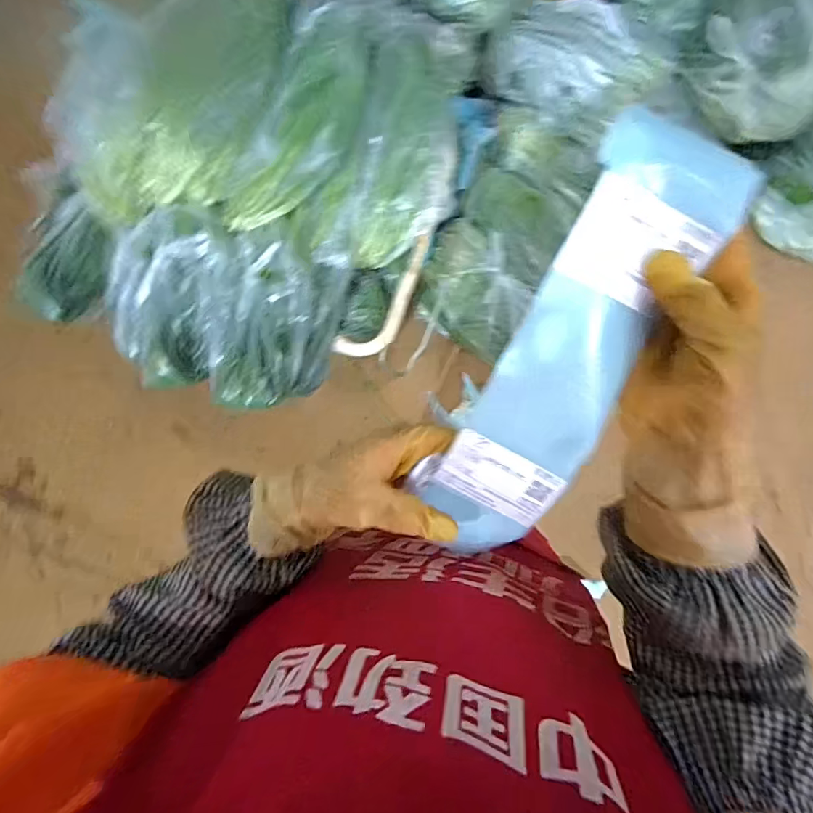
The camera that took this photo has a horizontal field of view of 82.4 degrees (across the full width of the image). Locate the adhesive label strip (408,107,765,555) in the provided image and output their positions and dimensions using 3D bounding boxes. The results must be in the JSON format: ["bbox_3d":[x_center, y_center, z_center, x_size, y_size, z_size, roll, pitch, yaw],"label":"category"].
[{"bbox_3d":[0.087,-0.016,0.276,0.079,0.025,0.265,25,113,-5],"label":"adhesive label strip"}]

